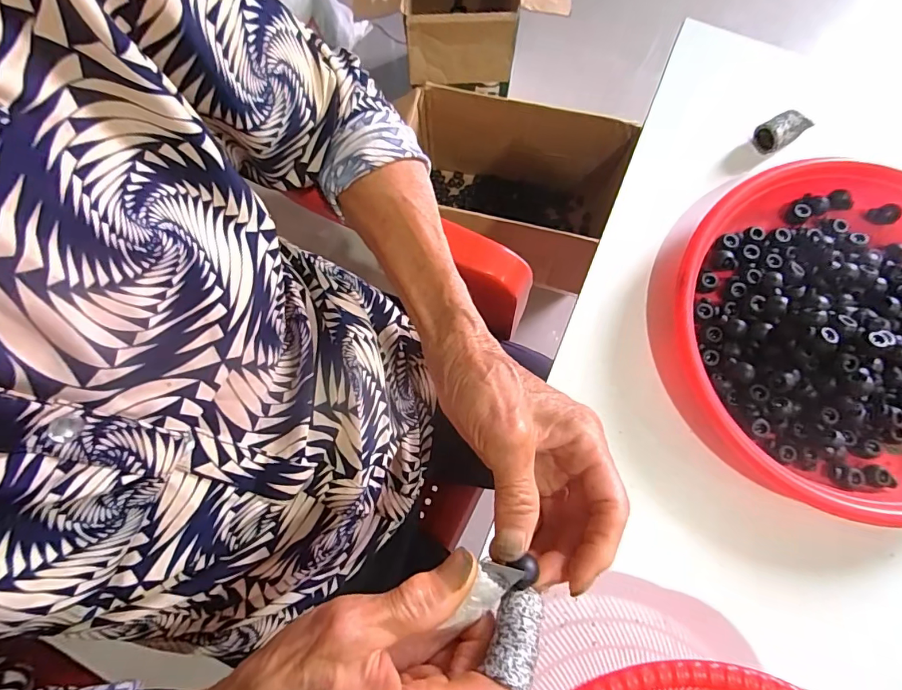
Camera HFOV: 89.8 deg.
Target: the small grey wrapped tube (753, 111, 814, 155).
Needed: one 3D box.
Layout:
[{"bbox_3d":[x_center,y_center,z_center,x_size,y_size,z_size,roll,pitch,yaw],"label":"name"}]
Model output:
[{"bbox_3d":[0.265,-0.173,0.365,0.039,0.018,0.023,-36,80,-7],"label":"small grey wrapped tube"}]

